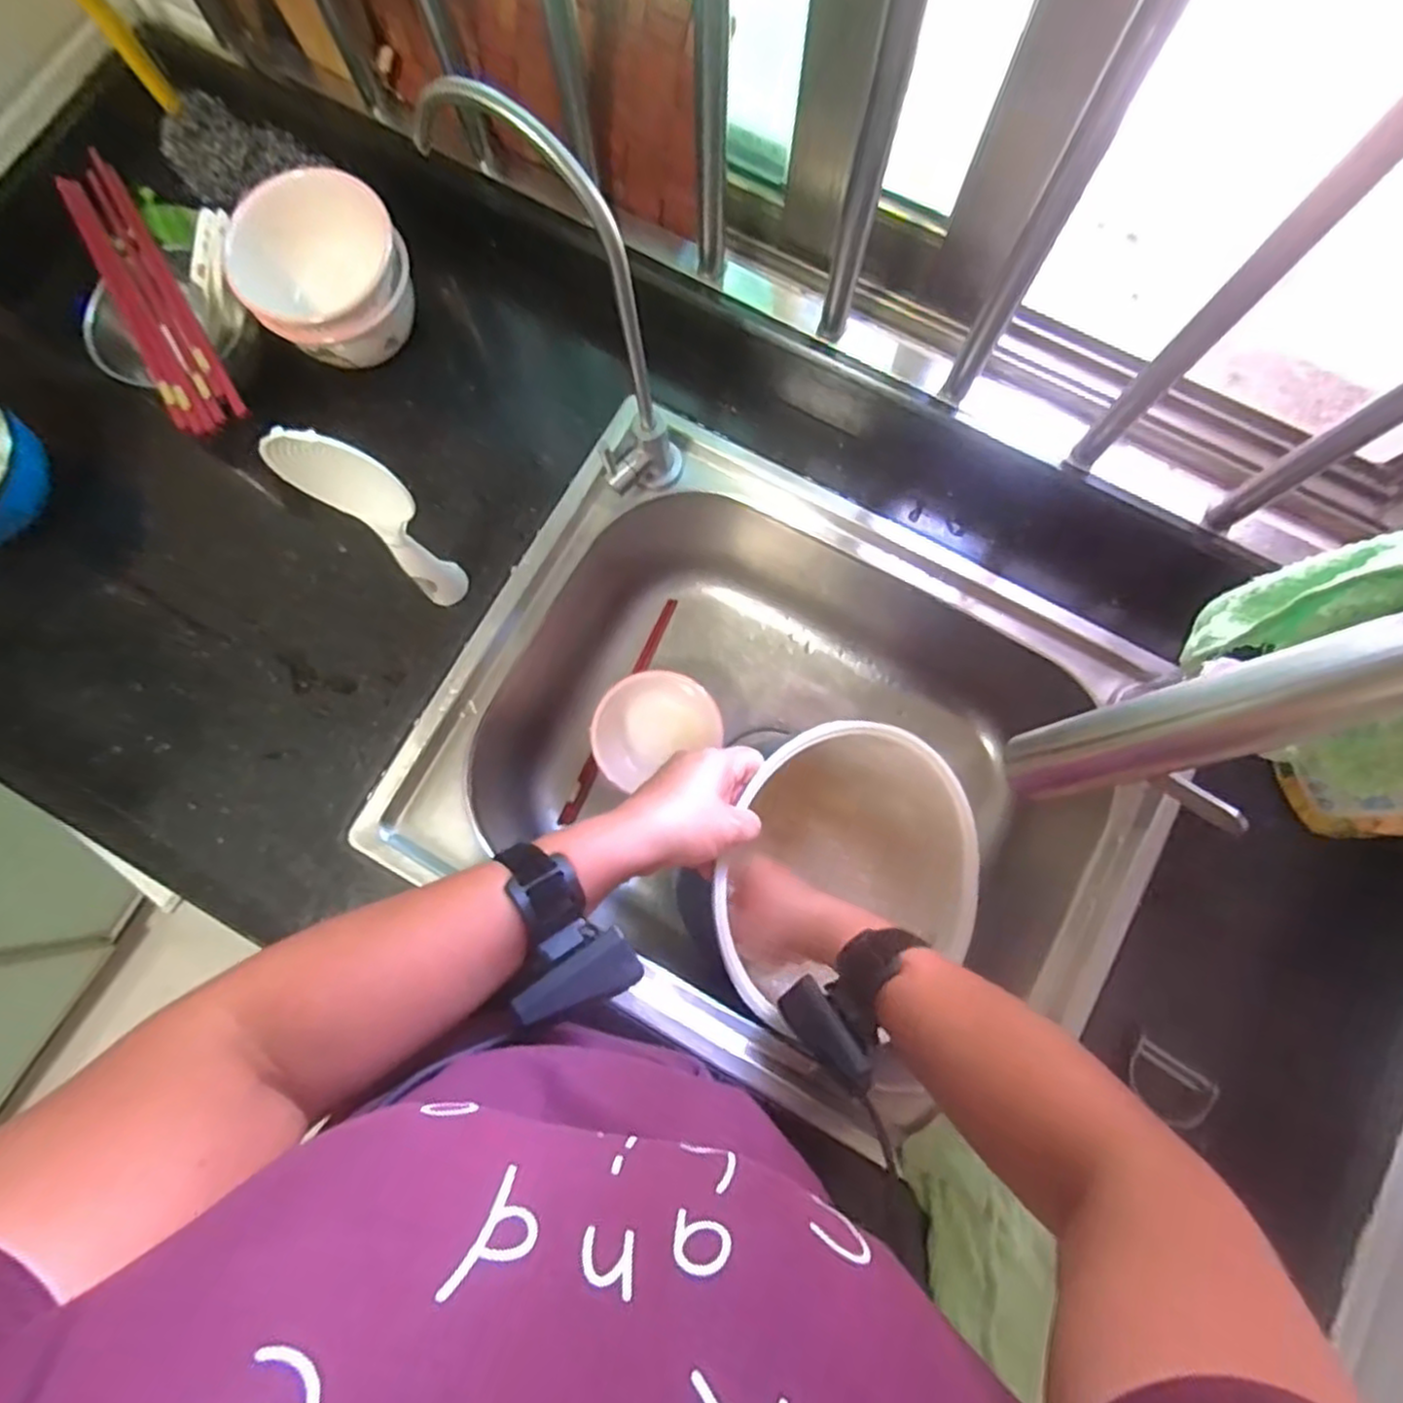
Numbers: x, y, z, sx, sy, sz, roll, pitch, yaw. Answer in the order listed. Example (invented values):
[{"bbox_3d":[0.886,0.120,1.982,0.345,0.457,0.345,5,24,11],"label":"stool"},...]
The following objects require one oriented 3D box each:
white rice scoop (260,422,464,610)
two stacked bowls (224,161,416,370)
[{"bbox_3d":[-0.192,-0.108,0.445,0.042,0.200,0.035,37,81,7],"label":"white rice scoop"},{"bbox_3d":[-0.269,-0.308,0.524,0.111,0.069,0.108,0,79,0],"label":"two stacked bowls"}]

